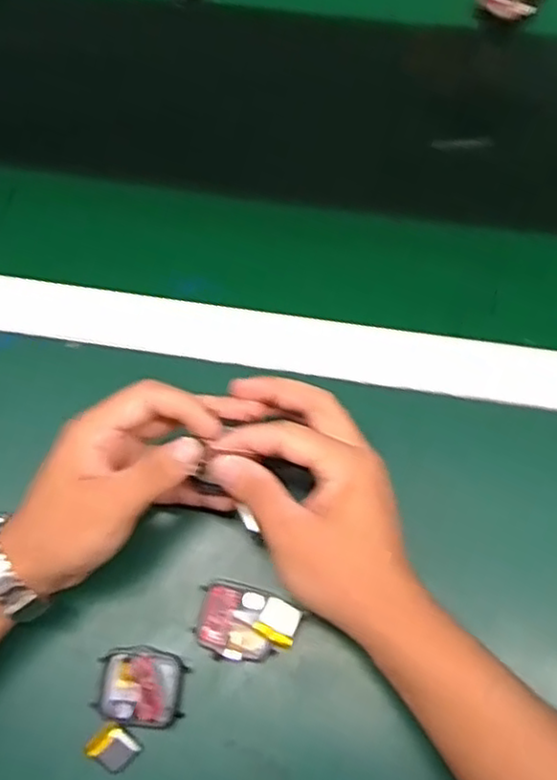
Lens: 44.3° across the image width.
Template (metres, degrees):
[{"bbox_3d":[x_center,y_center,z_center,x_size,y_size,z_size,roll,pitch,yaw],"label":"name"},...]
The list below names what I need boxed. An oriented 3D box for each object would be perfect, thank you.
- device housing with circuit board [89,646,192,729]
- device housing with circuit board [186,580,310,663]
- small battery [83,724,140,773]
[{"bbox_3d":[-0.075,0.161,0.370,0.045,0.015,0.038,6,67,4],"label":"device housing with circuit board"},{"bbox_3d":[-0.017,0.130,0.378,0.053,0.014,0.039,14,68,7],"label":"device housing with circuit board"},{"bbox_3d":[-0.086,0.187,0.357,0.021,0.011,0.019,38,73,16],"label":"small battery"}]

